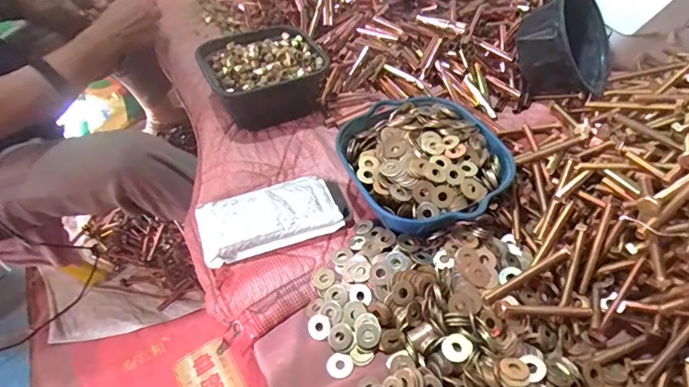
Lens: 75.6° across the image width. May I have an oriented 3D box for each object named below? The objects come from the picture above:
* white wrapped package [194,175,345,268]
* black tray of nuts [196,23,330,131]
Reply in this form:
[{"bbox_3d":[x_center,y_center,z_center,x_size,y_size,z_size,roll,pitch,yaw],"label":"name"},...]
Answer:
[{"bbox_3d":[-0.093,0.026,0.538,0.164,0.028,0.094,-20,52,-13],"label":"white wrapped package"},{"bbox_3d":[-0.120,-0.183,0.684,0.172,0.072,0.177,-21,52,-14],"label":"black tray of nuts"}]

